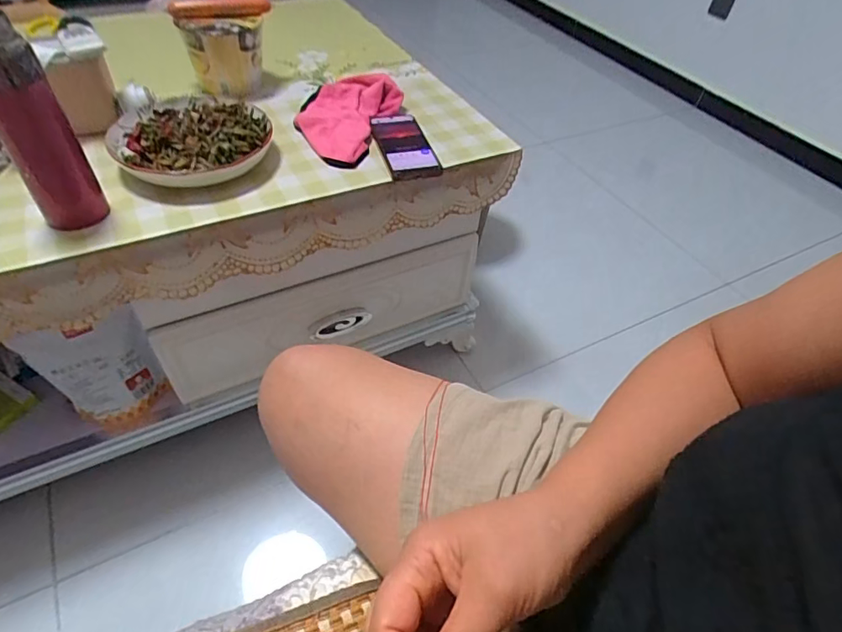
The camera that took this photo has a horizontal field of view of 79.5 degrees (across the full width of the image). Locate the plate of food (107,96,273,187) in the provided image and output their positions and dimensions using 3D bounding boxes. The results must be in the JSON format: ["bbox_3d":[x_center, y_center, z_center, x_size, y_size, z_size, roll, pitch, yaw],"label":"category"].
[{"bbox_3d":[-0.316,-0.248,0.701,0.197,0.043,0.192,3,48,-3],"label":"plate of food"}]

